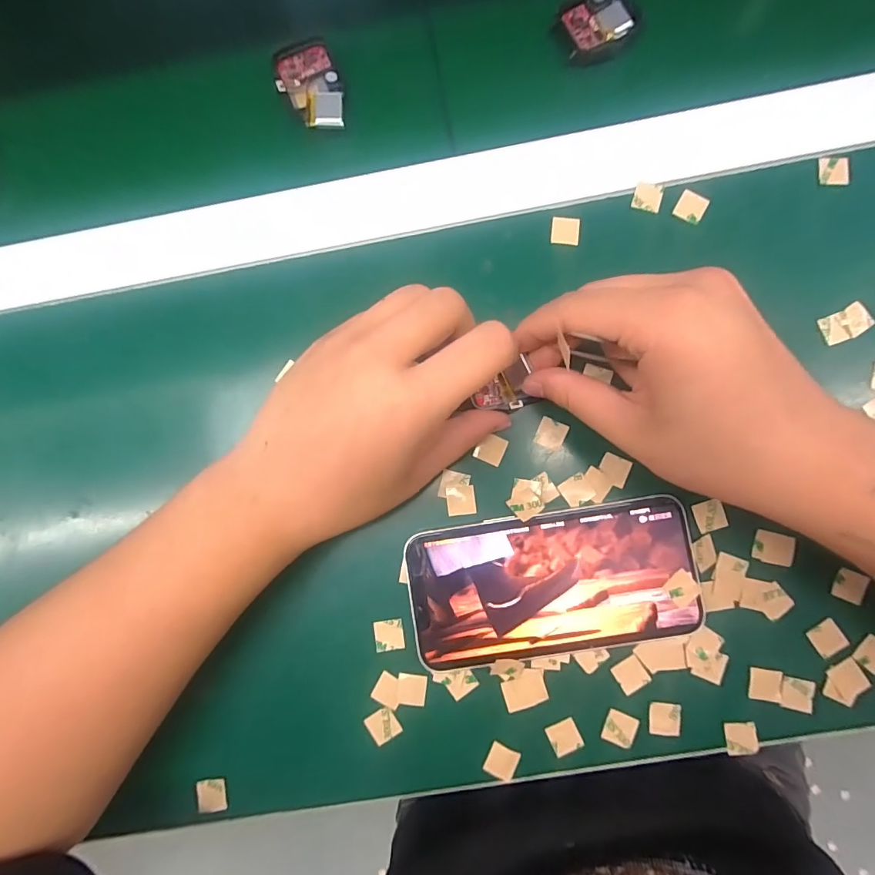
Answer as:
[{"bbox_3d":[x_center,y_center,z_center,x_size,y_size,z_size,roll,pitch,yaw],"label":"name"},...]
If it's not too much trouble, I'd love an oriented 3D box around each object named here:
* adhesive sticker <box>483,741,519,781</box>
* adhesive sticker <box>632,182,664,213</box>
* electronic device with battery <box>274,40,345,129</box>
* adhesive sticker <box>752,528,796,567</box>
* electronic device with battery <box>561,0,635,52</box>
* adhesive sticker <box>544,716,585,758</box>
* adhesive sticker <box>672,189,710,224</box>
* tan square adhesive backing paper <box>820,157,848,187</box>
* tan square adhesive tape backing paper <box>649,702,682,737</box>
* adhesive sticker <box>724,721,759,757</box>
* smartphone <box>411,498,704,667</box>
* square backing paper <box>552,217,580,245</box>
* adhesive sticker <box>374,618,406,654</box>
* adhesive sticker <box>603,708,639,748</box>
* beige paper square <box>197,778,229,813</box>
[{"bbox_3d":[0.033,0.168,0.233,0.015,0.004,0.014,24,79,3],"label":"adhesive sticker"},{"bbox_3d":[0.118,-0.134,0.252,0.015,0.004,0.016,14,93,2],"label":"adhesive sticker"},{"bbox_3d":[-0.073,-0.204,0.264,0.034,0.011,0.059,-20,84,1],"label":"electronic device with battery"},{"bbox_3d":[0.174,0.057,0.234,0.019,0.004,0.016,13,92,8],"label":"adhesive sticker"},{"bbox_3d":[0.094,-0.242,0.262,0.039,0.005,0.031,-31,84,-1],"label":"electronic device with battery"},{"bbox_3d":[0.066,0.154,0.233,0.016,0.004,0.016,-26,83,1],"label":"adhesive sticker"},{"bbox_3d":[0.140,-0.128,0.251,0.015,0.004,0.016,26,93,8],"label":"adhesive sticker"},{"bbox_3d":[0.219,-0.147,0.250,0.015,0.004,0.016,1,85,3],"label":"tan square adhesive backing paper"},{"bbox_3d":[0.116,0.144,0.231,0.016,0.004,0.015,4,81,5],"label":"tan square adhesive tape backing paper"},{"bbox_3d":[0.154,0.152,0.228,0.015,0.004,0.016,-5,81,5],"label":"adhesive sticker"},{"bbox_3d":[0.059,0.074,0.234,0.142,0.010,0.069,-9,85,2],"label":"smartphone"},{"bbox_3d":[0.072,-0.116,0.252,0.015,0.004,0.015,5,85,3],"label":"square backing paper"},{"bbox_3d":[-0.026,0.106,0.240,0.016,0.004,0.016,-8,85,2],"label":"adhesive sticker"},{"bbox_3d":[0.094,0.149,0.231,0.015,0.004,0.016,21,85,7],"label":"adhesive sticker"},{"bbox_3d":[-0.119,0.190,0.239,0.016,0.004,0.016,-5,85,2],"label":"beige paper square"}]

